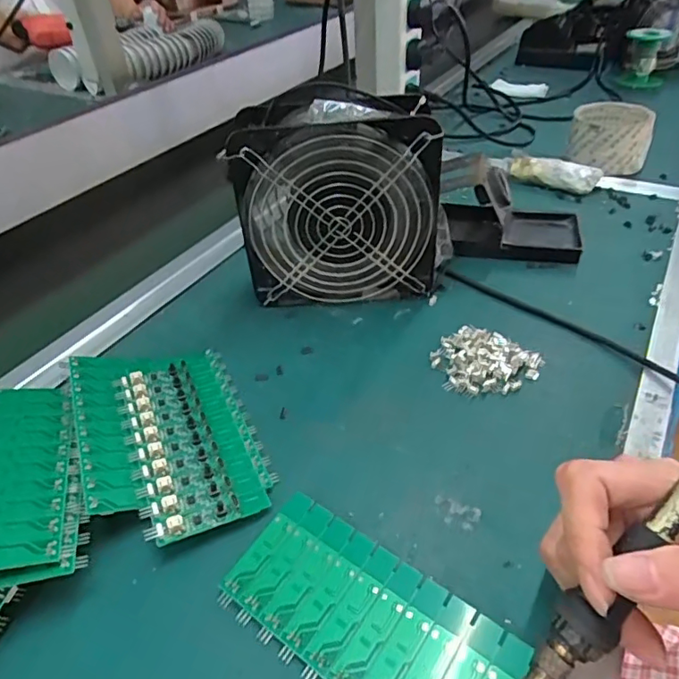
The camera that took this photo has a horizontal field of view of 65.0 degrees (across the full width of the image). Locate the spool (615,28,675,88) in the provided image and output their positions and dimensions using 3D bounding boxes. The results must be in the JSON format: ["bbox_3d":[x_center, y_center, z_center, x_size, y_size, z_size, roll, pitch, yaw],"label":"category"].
[{"bbox_3d":[0.476,-0.441,0.828,0.062,0.072,0.076,16,45,22],"label":"spool"}]

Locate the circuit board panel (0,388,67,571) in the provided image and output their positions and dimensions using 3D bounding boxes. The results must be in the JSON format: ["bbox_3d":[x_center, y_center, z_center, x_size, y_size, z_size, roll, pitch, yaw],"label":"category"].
[{"bbox_3d":[-0.187,0.070,0.297,0.064,0.004,0.136,0,32,-23],"label":"circuit board panel"}]

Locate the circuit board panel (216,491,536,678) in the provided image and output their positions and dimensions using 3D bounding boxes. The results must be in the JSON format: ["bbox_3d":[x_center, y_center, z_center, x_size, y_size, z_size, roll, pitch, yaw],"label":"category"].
[{"bbox_3d":[0.011,0.133,0.252,0.134,0.014,0.066,25,49,30],"label":"circuit board panel"}]

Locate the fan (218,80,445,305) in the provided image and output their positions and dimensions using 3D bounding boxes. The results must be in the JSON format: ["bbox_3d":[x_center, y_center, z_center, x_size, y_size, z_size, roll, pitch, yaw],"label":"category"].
[{"bbox_3d":[0.003,-0.106,0.419,0.156,0.153,0.058,-3,41,1],"label":"fan"}]

